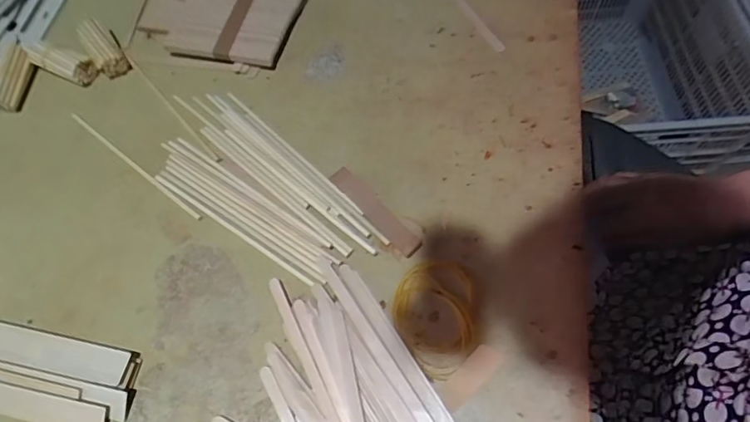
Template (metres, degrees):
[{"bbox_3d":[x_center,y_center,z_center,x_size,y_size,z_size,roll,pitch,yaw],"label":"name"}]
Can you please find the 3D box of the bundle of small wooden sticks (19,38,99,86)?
[{"bbox_3d":[-0.340,-0.160,0.502,0.100,0.023,0.025,23,68,13],"label":"bundle of small wooden sticks"}]

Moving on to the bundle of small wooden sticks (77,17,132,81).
[{"bbox_3d":[-0.293,-0.177,0.510,0.028,0.023,0.075,-34,67,-12],"label":"bundle of small wooden sticks"}]

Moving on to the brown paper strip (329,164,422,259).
[{"bbox_3d":[0.000,0.000,0.412,0.020,0.005,0.100,-40,72,-17],"label":"brown paper strip"}]

